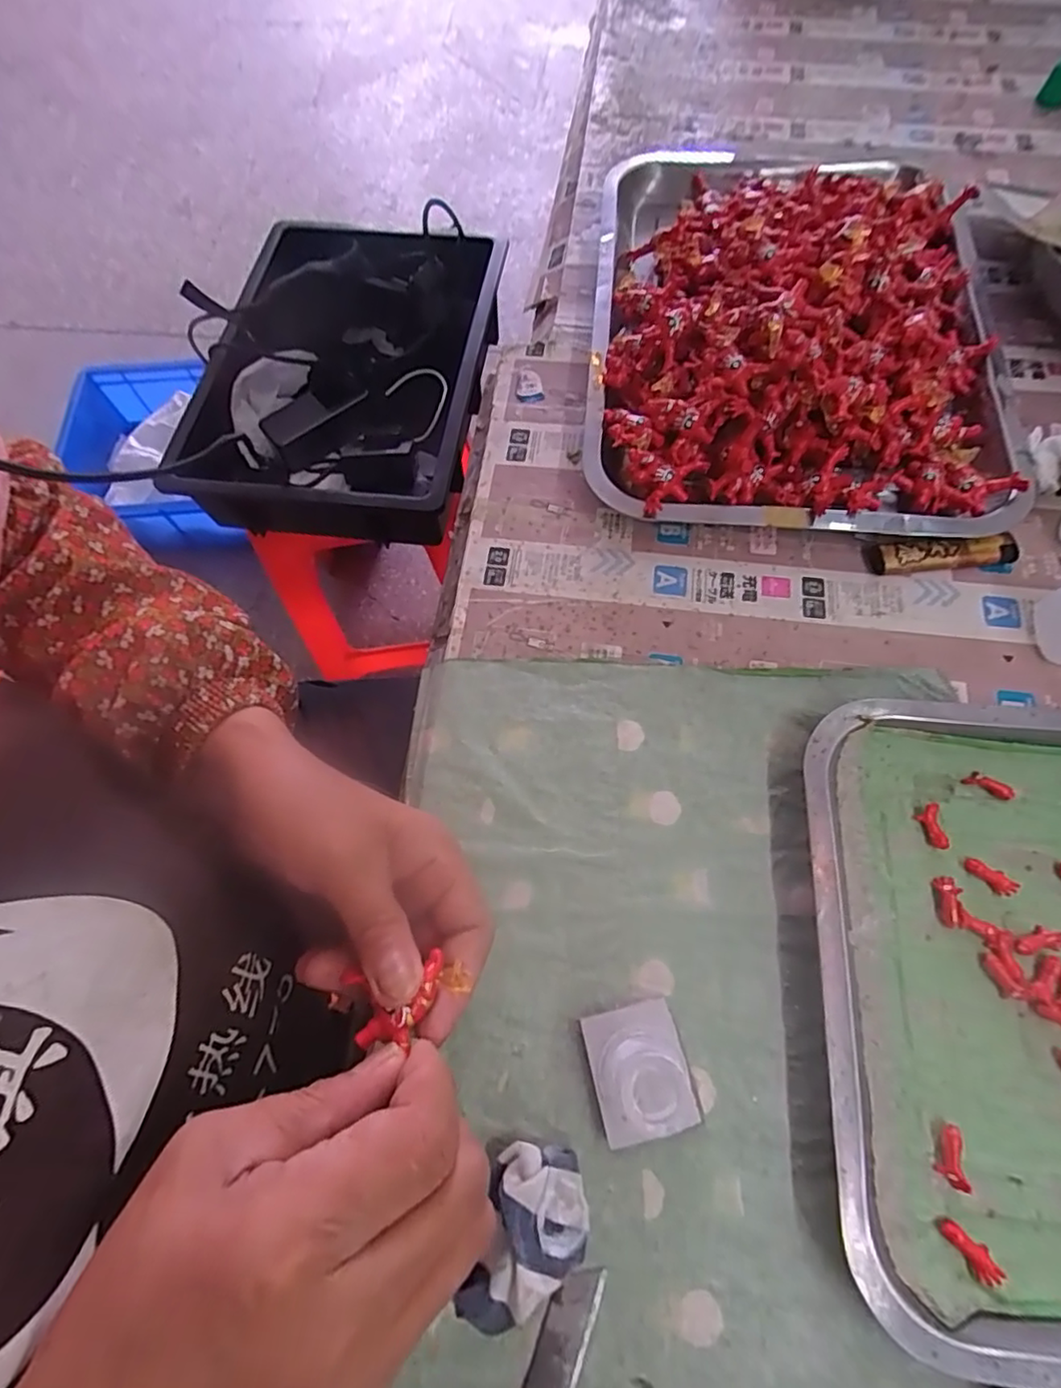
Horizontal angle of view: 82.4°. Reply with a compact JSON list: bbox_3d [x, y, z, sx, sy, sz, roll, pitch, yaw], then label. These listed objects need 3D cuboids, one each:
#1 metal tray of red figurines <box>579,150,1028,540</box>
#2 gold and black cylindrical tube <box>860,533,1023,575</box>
[{"bbox_3d":[0.171,-0.262,0.401,0.254,0.078,0.345,4,68,4],"label":"metal tray of red figurines"},{"bbox_3d":[0.243,-0.081,0.357,0.083,0.018,0.018,2,68,4],"label":"gold and black cylindrical tube"}]

